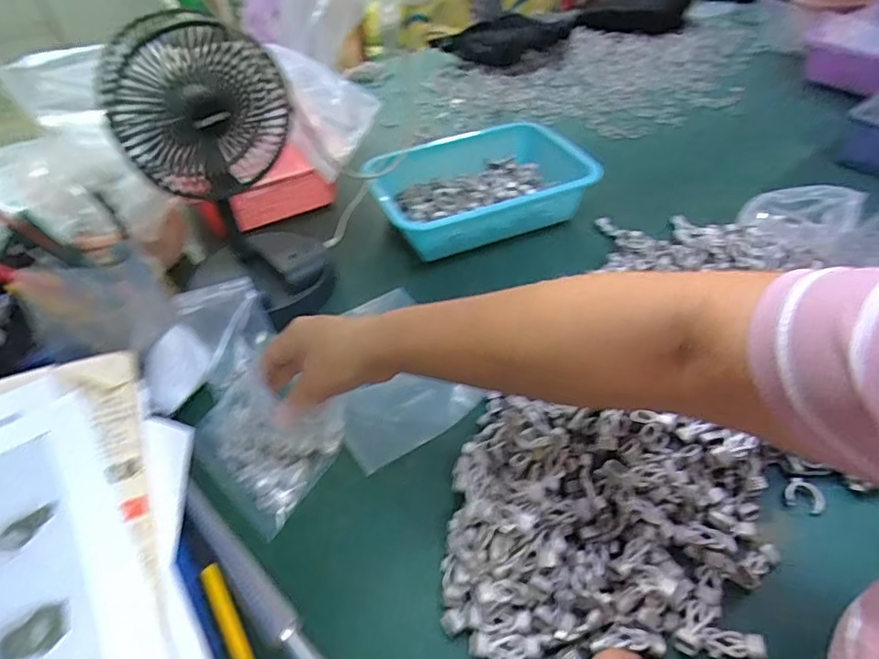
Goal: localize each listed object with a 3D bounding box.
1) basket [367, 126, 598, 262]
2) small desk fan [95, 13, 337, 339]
[{"bbox_3d":[0.050,-0.193,0.709,0.273,0.067,0.189,-16,45,-10],"label":"basket"},{"bbox_3d":[-0.220,-0.147,0.569,0.156,0.302,0.139,-27,48,-21],"label":"small desk fan"}]

